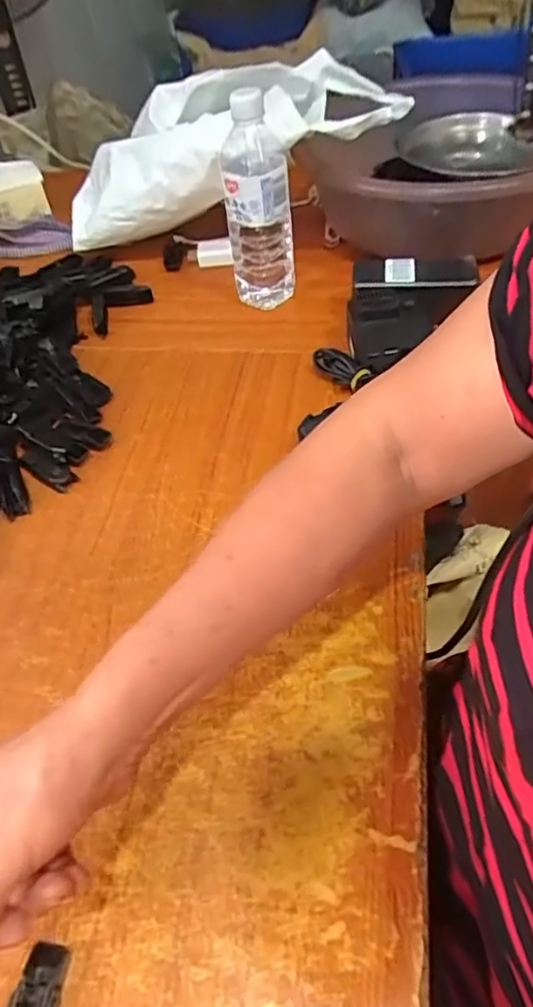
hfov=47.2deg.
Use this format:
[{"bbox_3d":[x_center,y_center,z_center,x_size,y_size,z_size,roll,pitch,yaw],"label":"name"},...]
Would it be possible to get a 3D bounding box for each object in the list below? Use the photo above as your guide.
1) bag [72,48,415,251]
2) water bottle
[{"bbox_3d":[-0.075,-0.403,0.699,0.434,0.122,0.116,-10,45,26],"label":"bag"},{"bbox_3d":[-0.007,-0.310,0.648,0.070,0.205,0.062,-5,49,1],"label":"water bottle"}]

